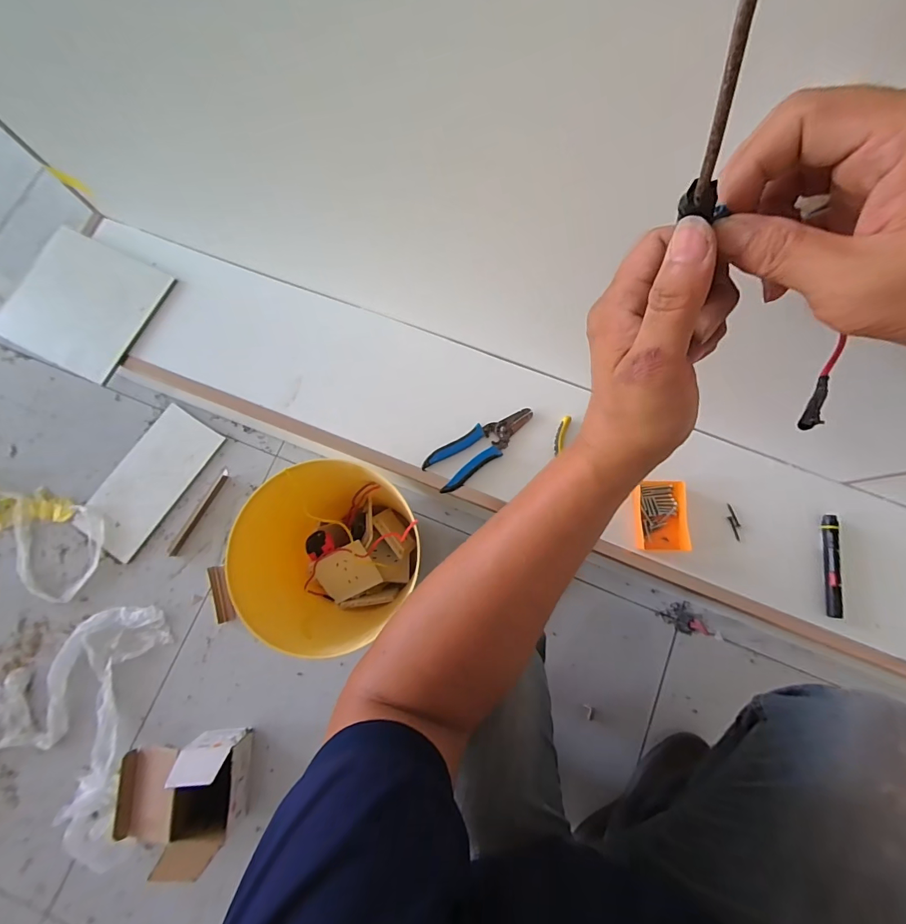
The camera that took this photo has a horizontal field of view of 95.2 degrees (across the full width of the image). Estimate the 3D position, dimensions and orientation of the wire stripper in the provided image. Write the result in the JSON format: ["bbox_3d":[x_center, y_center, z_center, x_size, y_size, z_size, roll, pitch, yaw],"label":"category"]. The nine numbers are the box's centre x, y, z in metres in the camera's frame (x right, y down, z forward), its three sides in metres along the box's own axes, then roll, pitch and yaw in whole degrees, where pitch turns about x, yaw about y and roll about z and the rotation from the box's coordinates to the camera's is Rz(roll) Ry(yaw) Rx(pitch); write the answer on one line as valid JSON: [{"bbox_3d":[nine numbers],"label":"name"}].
[{"bbox_3d":[0.041,-0.025,0.606,0.171,0.014,0.060,-36,80,-6],"label":"wire stripper"}]

